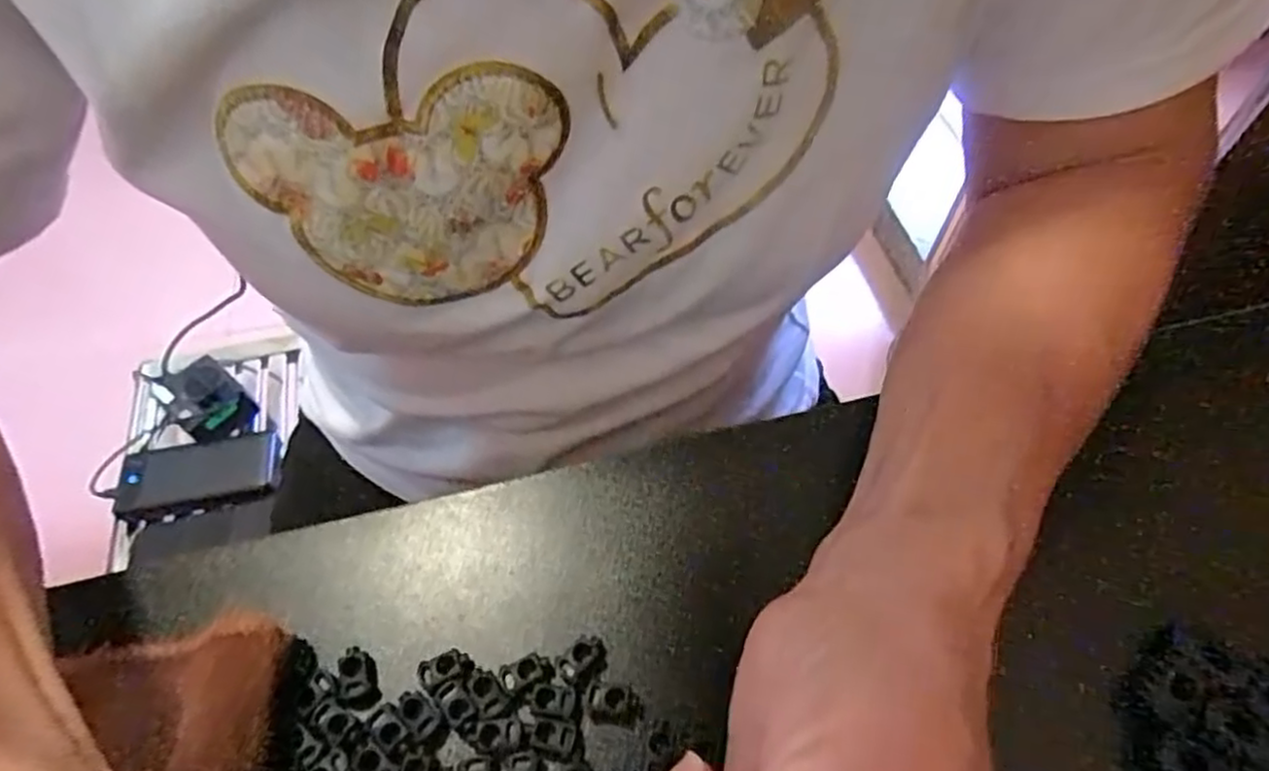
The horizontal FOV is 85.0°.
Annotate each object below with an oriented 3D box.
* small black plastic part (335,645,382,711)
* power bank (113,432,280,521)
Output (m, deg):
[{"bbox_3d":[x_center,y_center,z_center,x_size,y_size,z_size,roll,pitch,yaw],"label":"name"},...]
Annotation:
[{"bbox_3d":[-0.087,0.092,0.217,0.012,0.004,0.019,-18,59,-9],"label":"small black plastic part"},{"bbox_3d":[-0.459,0.092,0.732,0.152,0.019,0.078,-11,57,-6],"label":"power bank"}]

